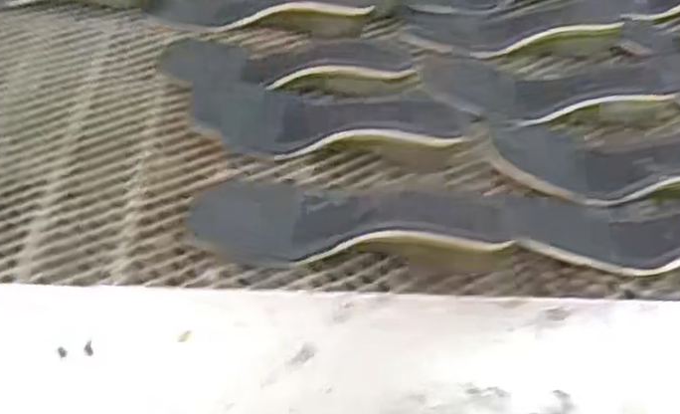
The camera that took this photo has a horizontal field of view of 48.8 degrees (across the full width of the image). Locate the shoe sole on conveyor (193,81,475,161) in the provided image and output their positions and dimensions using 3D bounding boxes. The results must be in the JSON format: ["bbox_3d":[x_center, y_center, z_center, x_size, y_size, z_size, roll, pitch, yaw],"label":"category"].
[{"bbox_3d":[-0.009,-0.073,0.629,0.229,0.017,0.086,6,43,-1],"label":"shoe sole on conveyor"}]

